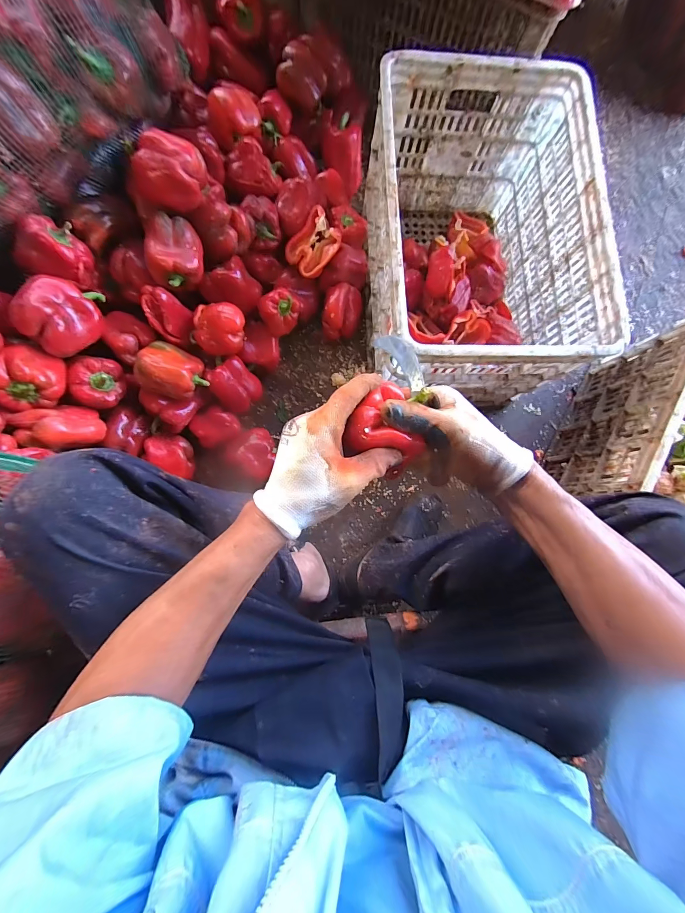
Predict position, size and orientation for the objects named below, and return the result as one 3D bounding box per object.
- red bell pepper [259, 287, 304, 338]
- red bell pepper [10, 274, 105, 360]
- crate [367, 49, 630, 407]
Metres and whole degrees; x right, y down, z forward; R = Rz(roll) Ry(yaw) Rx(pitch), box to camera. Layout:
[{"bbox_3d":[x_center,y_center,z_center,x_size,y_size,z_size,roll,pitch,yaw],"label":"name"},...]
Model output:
[{"bbox_3d":[-0.122,-0.289,0.671,0.073,0.063,0.061,-36,88,-8],"label":"red bell pepper"},{"bbox_3d":[-0.458,-0.233,0.549,0.090,0.072,0.123,31,82,-1],"label":"red bell pepper"},{"bbox_3d":[0.240,-0.398,0.671,0.361,0.297,0.525,-1,84,-5],"label":"crate"}]

